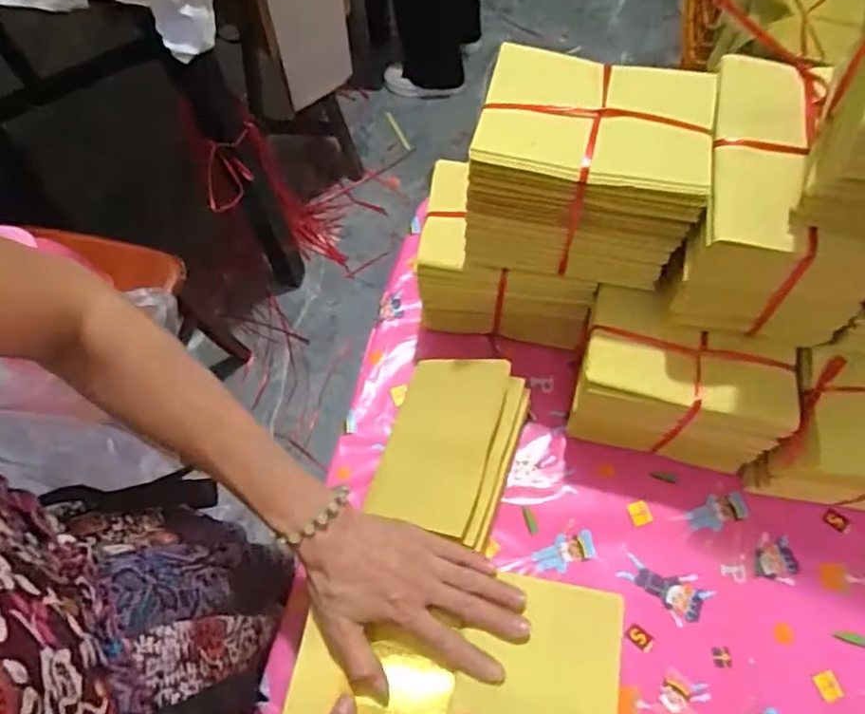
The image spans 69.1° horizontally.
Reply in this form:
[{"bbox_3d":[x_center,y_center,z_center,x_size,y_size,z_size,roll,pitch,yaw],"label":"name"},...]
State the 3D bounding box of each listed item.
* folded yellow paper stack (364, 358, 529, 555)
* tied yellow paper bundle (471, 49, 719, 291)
[{"bbox_3d":[0.013,0.080,0.589,0.126,0.019,0.160,11,82,29],"label":"folded yellow paper stack"},{"bbox_3d":[0.117,-0.146,0.508,0.168,0.136,0.118,11,64,6],"label":"tied yellow paper bundle"}]

